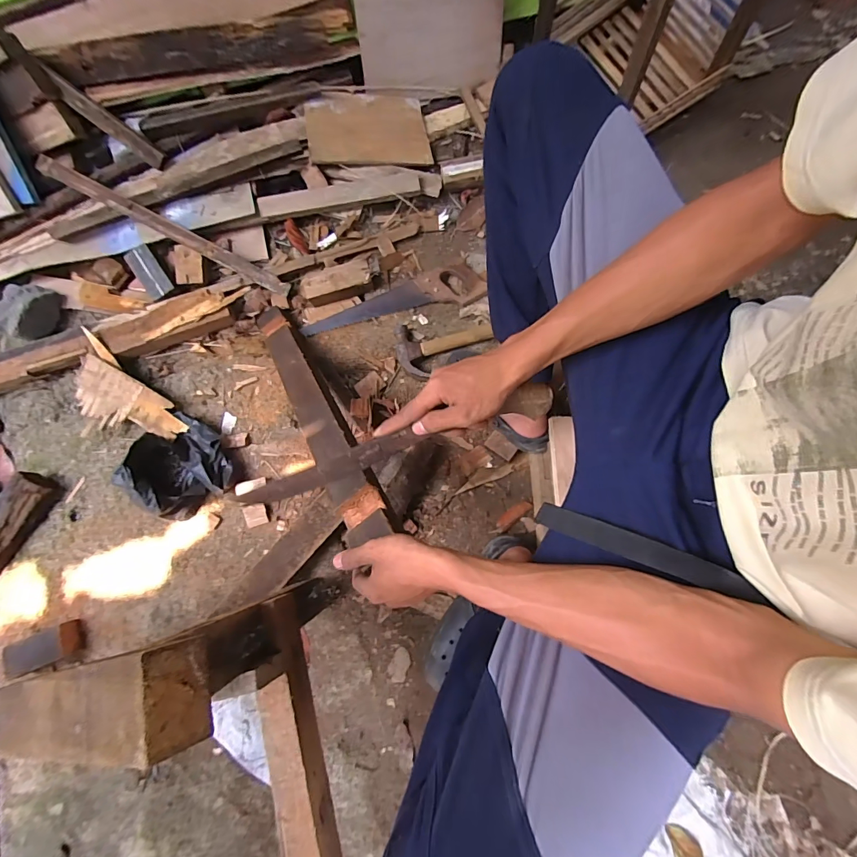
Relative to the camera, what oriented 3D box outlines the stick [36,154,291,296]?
[{"bbox_3d":[-0.513,-0.395,0.805,0.486,0.031,0.026,26,77,-11],"label":"stick"}]

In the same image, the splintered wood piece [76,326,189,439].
[{"bbox_3d":[-0.617,-0.044,0.793,0.292,0.044,0.152,38,79,9],"label":"splintered wood piece"}]

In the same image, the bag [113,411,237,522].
[{"bbox_3d":[-0.455,0.075,0.734,0.165,0.098,0.168,42,80,10],"label":"bag"}]

